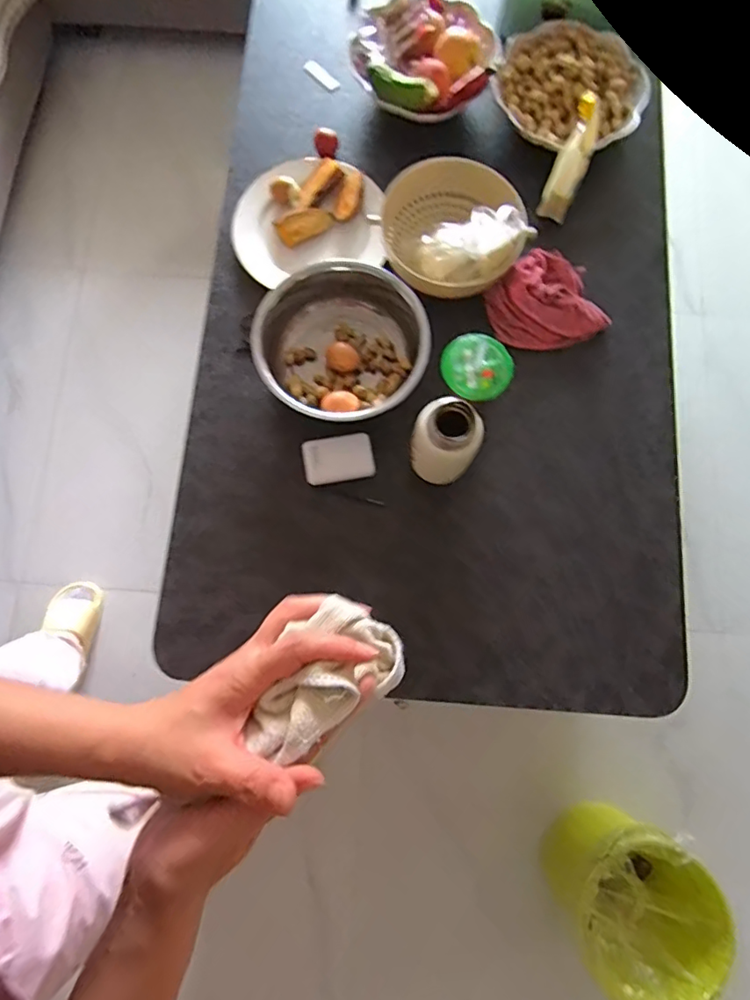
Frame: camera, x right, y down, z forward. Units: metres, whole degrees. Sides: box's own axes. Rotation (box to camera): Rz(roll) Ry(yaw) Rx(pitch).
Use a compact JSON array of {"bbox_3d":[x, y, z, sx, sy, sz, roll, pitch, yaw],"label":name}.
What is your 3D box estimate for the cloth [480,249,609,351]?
[{"bbox_3d":[0.254,-0.304,0.817,0.173,0.045,0.147,-15,79,-4],"label":"cloth"}]

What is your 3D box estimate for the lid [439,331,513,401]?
[{"bbox_3d":[0.138,-0.181,0.719,0.093,0.013,0.092,0,79,-1],"label":"lid"}]

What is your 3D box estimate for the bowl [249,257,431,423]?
[{"bbox_3d":[-0.049,-0.216,0.767,0.230,0.094,0.224,0,79,-1],"label":"bowl"}]

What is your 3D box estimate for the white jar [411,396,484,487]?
[{"bbox_3d":[0.089,-0.074,0.700,0.089,0.140,0.075,30,80,5],"label":"white jar"}]

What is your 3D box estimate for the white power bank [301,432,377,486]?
[{"bbox_3d":[-0.052,-0.059,0.771,0.099,0.016,0.063,-8,79,-3],"label":"white power bank"}]

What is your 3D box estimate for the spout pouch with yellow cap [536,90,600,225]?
[{"bbox_3d":[0.296,-0.508,0.794,0.052,0.174,0.072,25,79,4],"label":"spout pouch with yellow cap"}]

